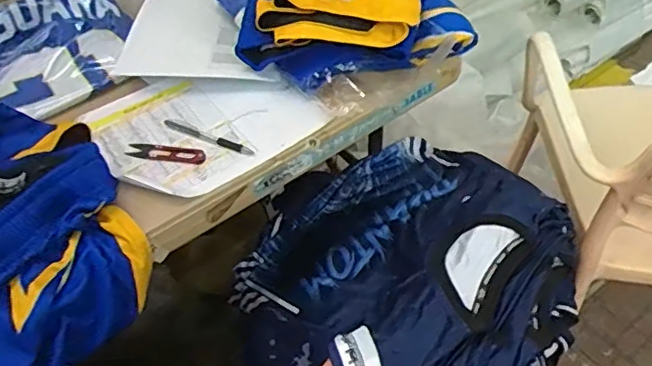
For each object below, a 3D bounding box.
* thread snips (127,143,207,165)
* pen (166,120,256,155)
[{"bbox_3d":[-0.198,-0.037,0.715,0.100,0.004,0.024,6,51,7],"label":"thread snips"},{"bbox_3d":[-0.146,-0.058,0.729,0.128,0.010,0.015,19,54,17],"label":"pen"}]

